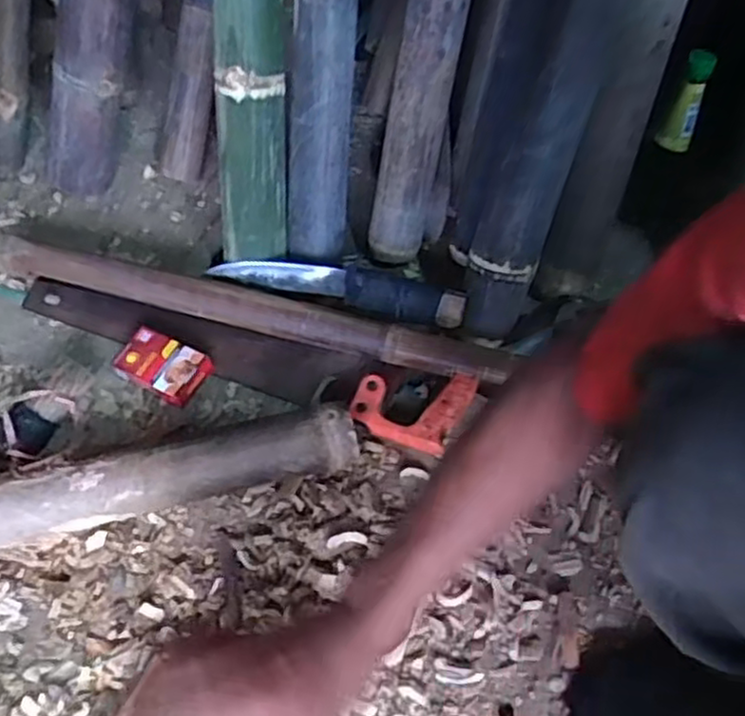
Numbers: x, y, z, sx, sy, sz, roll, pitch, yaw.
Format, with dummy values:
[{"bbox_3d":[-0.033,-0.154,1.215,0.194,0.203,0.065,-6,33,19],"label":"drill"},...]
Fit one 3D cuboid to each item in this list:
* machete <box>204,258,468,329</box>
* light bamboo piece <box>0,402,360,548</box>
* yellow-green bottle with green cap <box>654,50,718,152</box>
[{"bbox_3d":[-0.038,-0.082,0.788,0.275,0.047,0.027,15,55,8],"label":"machete"},{"bbox_3d":[-0.217,0.120,0.674,0.407,0.071,0.061,-12,56,-10],"label":"light bamboo piece"},{"bbox_3d":[0.348,-0.284,0.802,0.036,0.115,0.032,23,57,13],"label":"yellow-green bottle with green cap"}]

